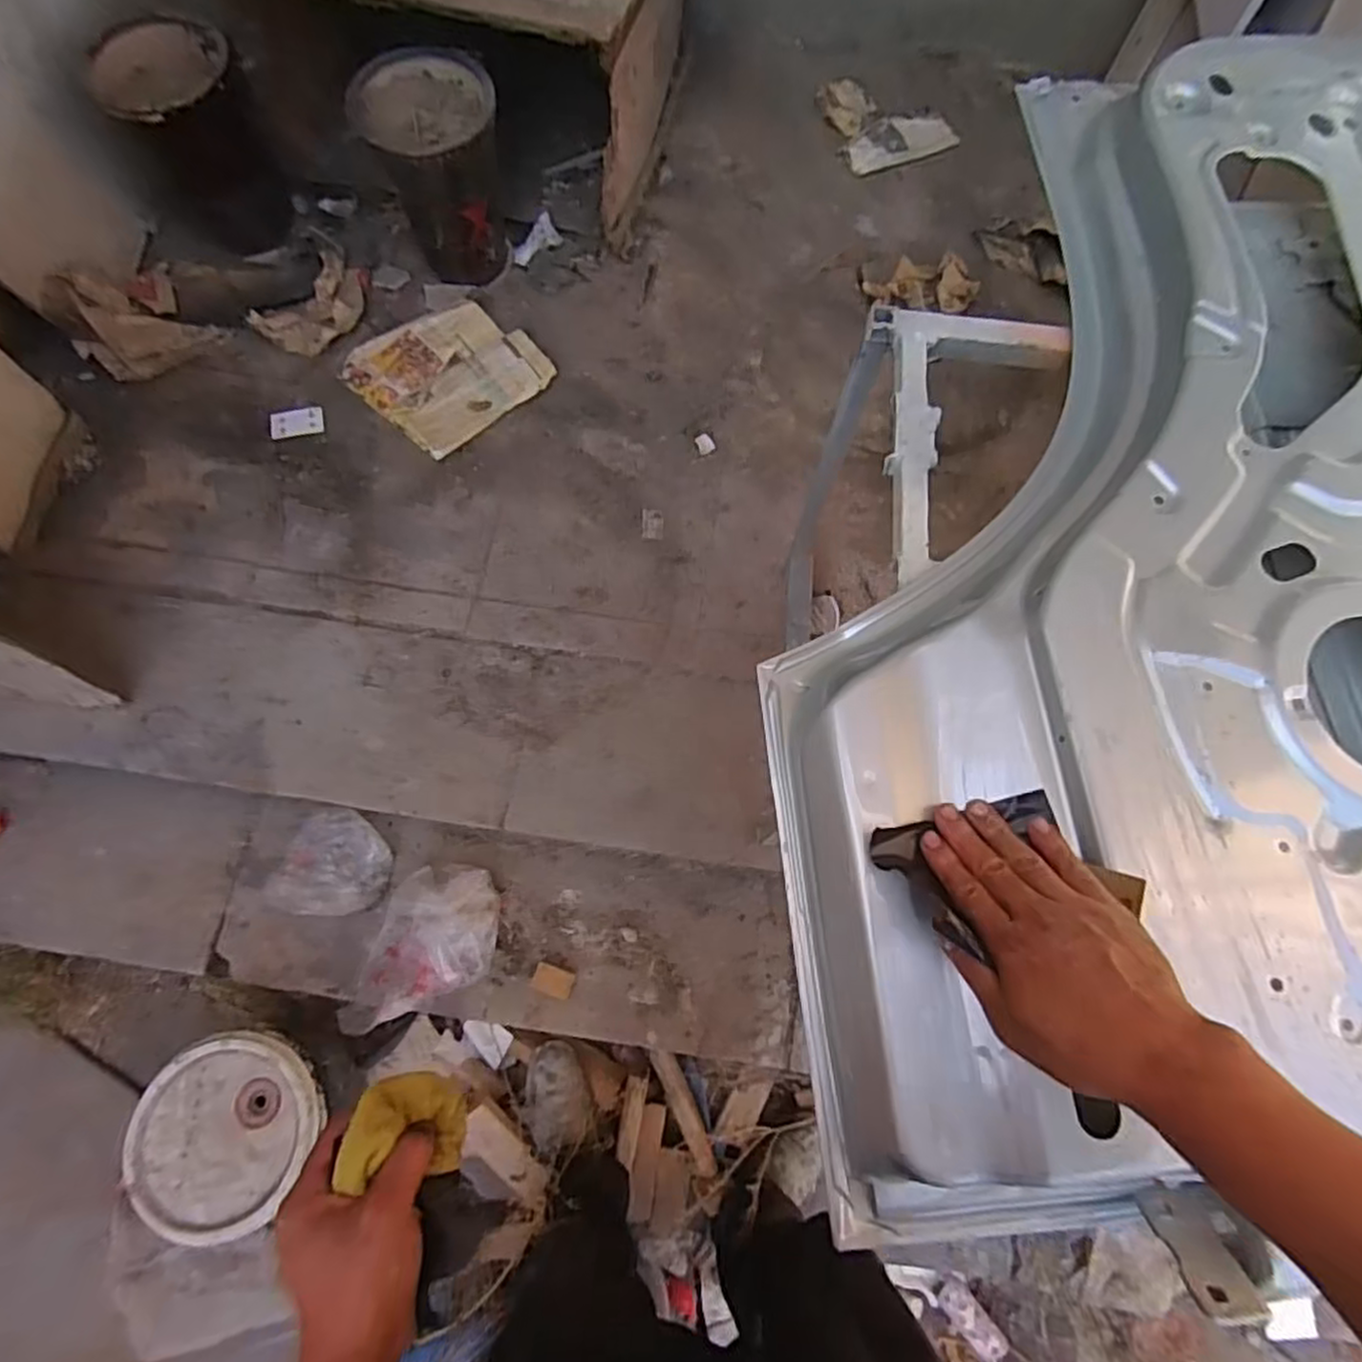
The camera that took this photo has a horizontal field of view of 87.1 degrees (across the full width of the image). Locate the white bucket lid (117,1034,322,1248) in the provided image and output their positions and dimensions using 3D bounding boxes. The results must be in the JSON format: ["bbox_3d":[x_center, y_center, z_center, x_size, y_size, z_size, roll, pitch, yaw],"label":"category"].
[{"bbox_3d":[-0.684,0.669,1.060,0.240,0.033,0.291,25,82,-1],"label":"white bucket lid"}]

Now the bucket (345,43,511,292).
[{"bbox_3d":[-0.461,-0.984,1.384,0.250,0.279,0.273,-18,72,-8],"label":"bucket"}]

